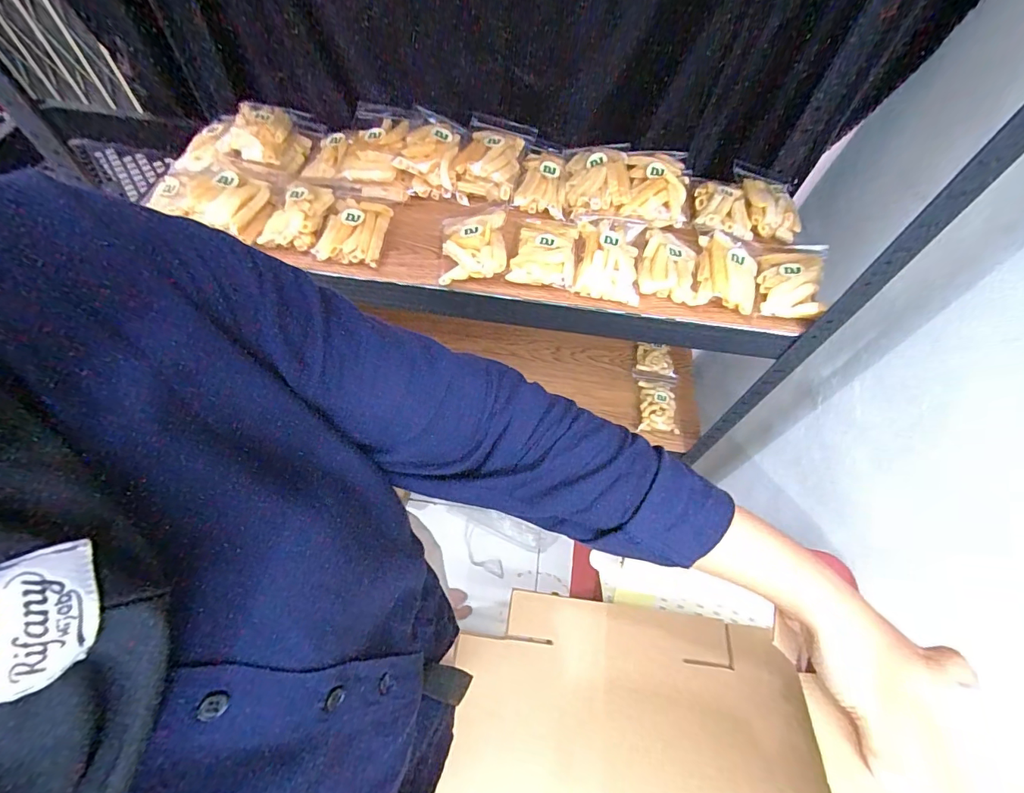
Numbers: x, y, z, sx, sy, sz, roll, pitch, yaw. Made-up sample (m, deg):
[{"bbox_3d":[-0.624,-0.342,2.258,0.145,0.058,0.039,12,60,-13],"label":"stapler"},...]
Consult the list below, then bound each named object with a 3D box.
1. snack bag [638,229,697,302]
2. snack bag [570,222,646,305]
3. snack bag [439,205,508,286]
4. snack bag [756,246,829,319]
[{"bbox_3d":[0.204,-0.172,0.582,0.069,0.023,0.101,15,58,5],"label":"snack bag"},{"bbox_3d":[0.127,-0.184,0.578,0.086,0.040,0.124,7,58,0],"label":"snack bag"},{"bbox_3d":[-0.050,-0.208,0.588,0.085,0.034,0.139,2,58,-3],"label":"snack bag"},{"bbox_3d":[0.365,-0.157,0.580,0.080,0.038,0.144,19,59,8],"label":"snack bag"}]

